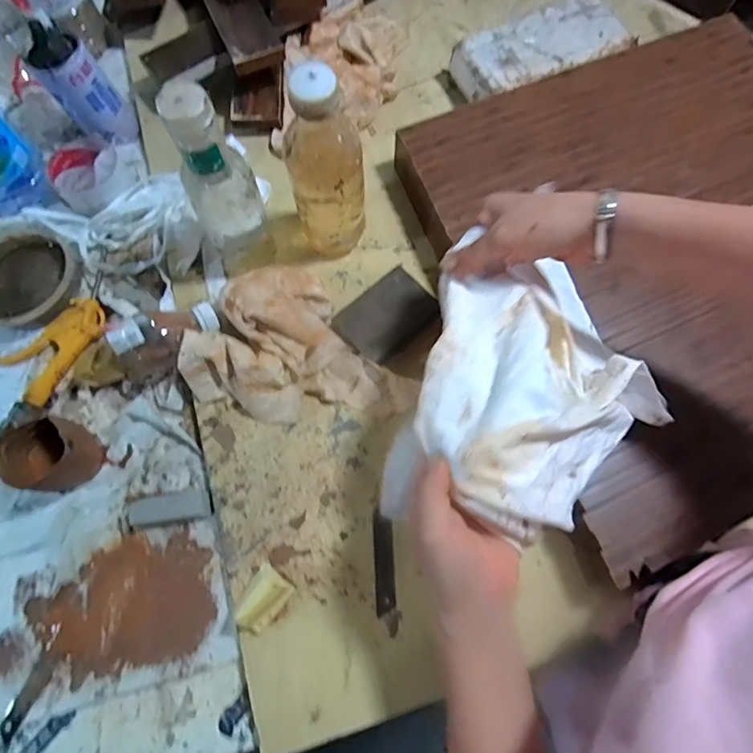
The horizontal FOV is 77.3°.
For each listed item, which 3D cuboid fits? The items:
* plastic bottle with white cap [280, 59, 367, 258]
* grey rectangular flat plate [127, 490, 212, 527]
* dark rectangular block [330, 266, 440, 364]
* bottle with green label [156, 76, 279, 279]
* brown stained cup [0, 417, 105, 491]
[{"bbox_3d":[-0.051,-0.200,0.459,0.078,0.209,0.069,-4,72,-1],"label":"plastic bottle with white cap"},{"bbox_3d":[-0.197,0.125,0.448,0.079,0.010,0.026,-8,73,-3],"label":"grey rectangular flat plate"},{"bbox_3d":[0.012,-0.061,0.506,0.100,0.031,0.072,-41,77,-12],"label":"dark rectangular block"},{"bbox_3d":[-0.139,-0.171,0.451,0.071,0.204,0.062,-23,74,-8],"label":"bottle with green label"},{"bbox_3d":[-0.307,0.073,0.446,0.070,0.066,0.064,0,73,0],"label":"brown stained cup"}]

